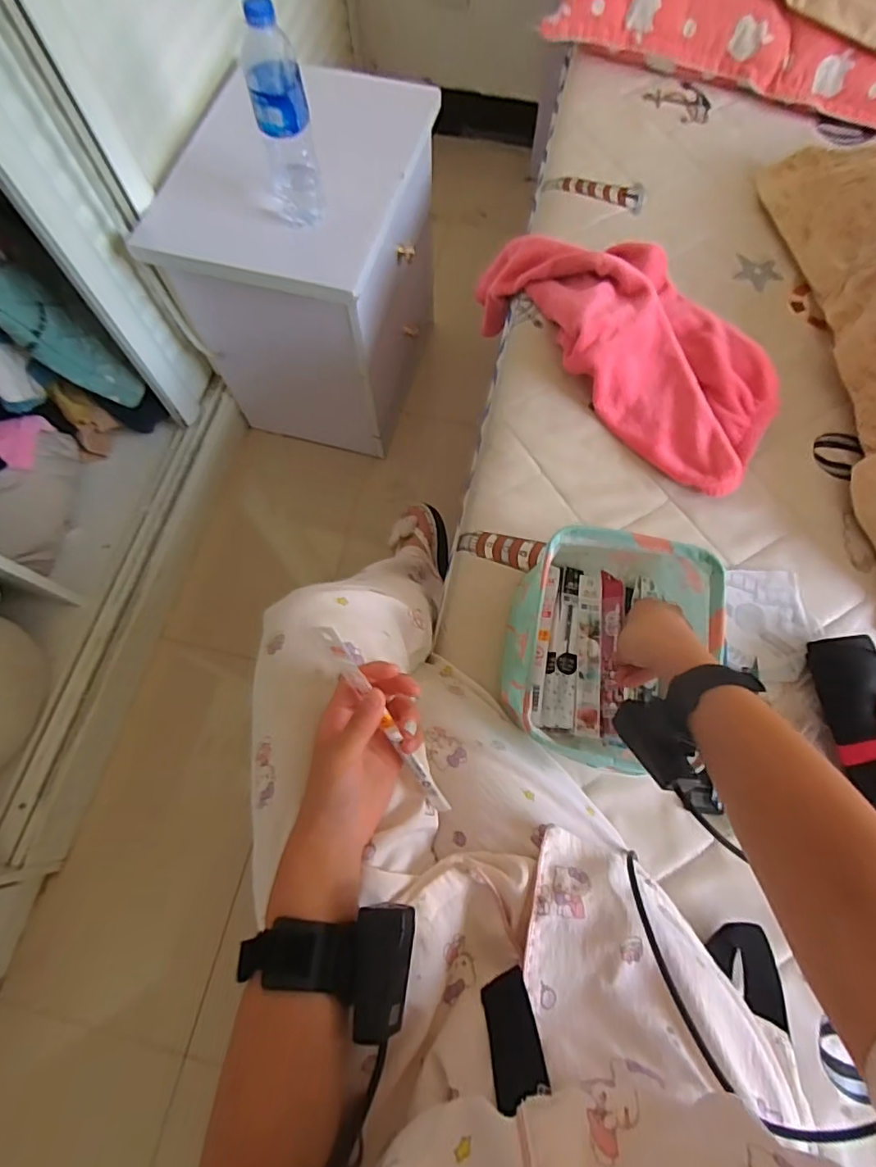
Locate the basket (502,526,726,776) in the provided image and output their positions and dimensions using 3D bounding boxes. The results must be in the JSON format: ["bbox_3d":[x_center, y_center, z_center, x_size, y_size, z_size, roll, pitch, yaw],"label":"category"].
[{"bbox_3d":[0.163,0.050,0.529,0.170,0.126,0.209,10,71,4],"label":"basket"}]

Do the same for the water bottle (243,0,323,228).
[{"bbox_3d":[-0.189,-0.561,0.667,0.064,0.221,0.065,-16,71,-5],"label":"water bottle"}]

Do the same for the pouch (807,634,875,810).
[{"bbox_3d":[0.424,0.156,0.527,0.077,0.052,0.211,-3,71,-1],"label":"pouch"}]

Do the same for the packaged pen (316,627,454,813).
[{"bbox_3d":[-0.036,0.100,0.388,0.011,0.011,0.172,-33,110,-10],"label":"packaged pen"}]

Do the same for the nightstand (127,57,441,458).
[{"bbox_3d":[-0.213,-0.547,0.991,0.318,0.456,0.412,17,72,6],"label":"nightstand"}]

